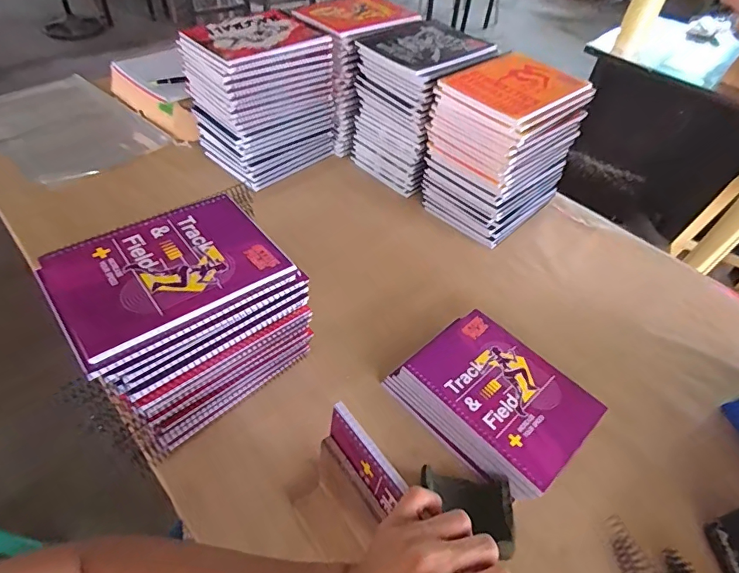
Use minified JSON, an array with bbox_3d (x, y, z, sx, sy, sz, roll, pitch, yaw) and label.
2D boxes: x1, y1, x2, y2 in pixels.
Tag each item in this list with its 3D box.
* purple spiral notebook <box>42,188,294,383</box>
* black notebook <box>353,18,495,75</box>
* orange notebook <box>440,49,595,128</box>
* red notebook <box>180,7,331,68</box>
[{"bbox_3d":[-0.203,-0.020,0.459,0.202,0.014,0.153,-30,56,-29],"label":"purple spiral notebook"},{"bbox_3d":[0.104,-0.428,0.803,0.219,0.016,0.174,-30,57,-29],"label":"black notebook"},{"bbox_3d":[0.242,-0.321,0.723,0.214,0.019,0.163,-31,57,-30],"label":"orange notebook"},{"bbox_3d":[-0.191,-0.425,0.772,0.159,0.014,0.197,37,56,26],"label":"red notebook"}]

